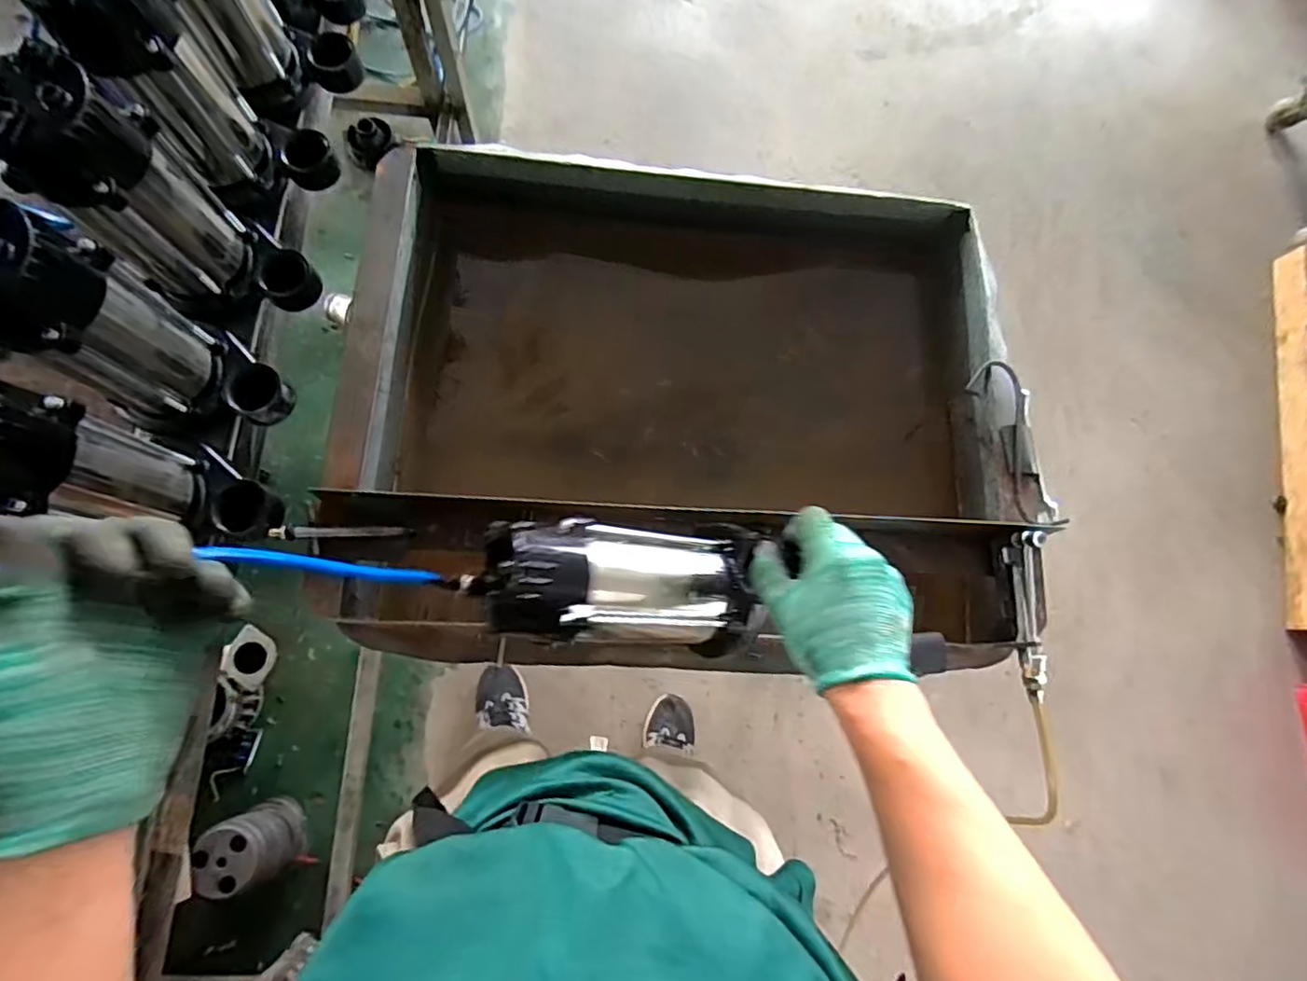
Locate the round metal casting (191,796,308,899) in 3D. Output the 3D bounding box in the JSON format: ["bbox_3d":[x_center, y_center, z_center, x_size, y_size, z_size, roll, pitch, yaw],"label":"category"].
[{"bbox_3d":[-0.750,0.668,1.166,0.124,0.197,0.124,1,77,-5],"label":"round metal casting"}]

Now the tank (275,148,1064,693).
[{"bbox_3d":[0.044,-0.095,0.771,0.750,0.278,0.584,4,76,-4],"label":"tank"}]

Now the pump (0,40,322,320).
[{"bbox_3d":[-0.430,-0.240,0.555,0.141,0.237,0.108,30,76,2],"label":"pump"}]

